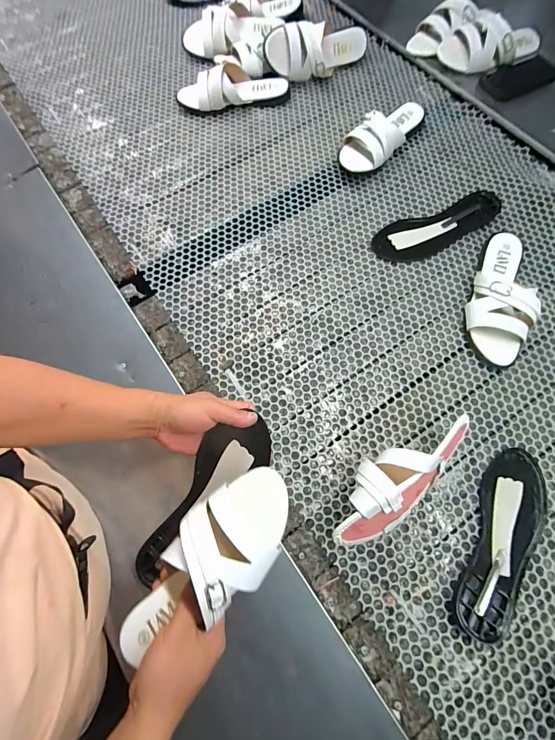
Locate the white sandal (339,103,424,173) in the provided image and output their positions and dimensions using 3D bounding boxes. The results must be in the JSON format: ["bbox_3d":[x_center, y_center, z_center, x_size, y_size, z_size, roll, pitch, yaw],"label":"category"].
[{"bbox_3d":[0.214,-0.490,0.706,0.093,0.058,0.232,36,75,13],"label":"white sandal"}]

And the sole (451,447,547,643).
[{"bbox_3d":[0.311,0.230,0.473,0.080,0.020,0.252,28,73,11],"label":"sole"}]

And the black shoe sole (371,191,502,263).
[{"bbox_3d":[0.305,-0.265,0.647,0.260,0.015,0.088,-19,71,-5],"label":"black shoe sole"}]

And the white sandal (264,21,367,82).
[{"bbox_3d":[0.091,-0.707,0.767,0.231,0.097,0.062,-20,71,-5],"label":"white sandal"}]

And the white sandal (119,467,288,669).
[{"bbox_3d":[-0.077,0.204,0.349,0.230,0.058,0.092,-46,75,-3],"label":"white sandal"}]

